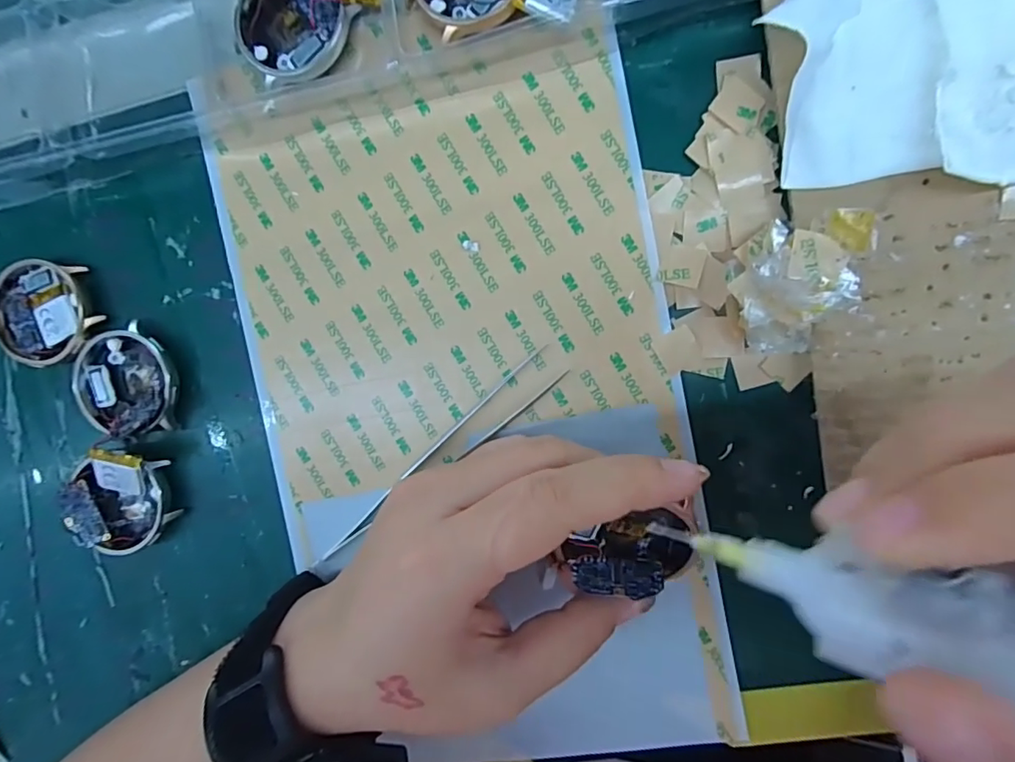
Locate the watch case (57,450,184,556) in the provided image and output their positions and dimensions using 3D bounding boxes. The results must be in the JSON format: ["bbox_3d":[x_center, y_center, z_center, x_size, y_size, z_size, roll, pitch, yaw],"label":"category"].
[{"bbox_3d":[-0.165,0.052,0.228,0.045,0.022,0.041,-25,87,8],"label":"watch case"}]

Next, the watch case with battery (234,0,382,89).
[{"bbox_3d":[-0.075,-0.142,0.205,0.057,0.015,0.043,-18,88,8],"label":"watch case with battery"}]

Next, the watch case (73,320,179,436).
[{"bbox_3d":[-0.160,0.001,0.226,0.041,0.012,0.044,-11,89,8],"label":"watch case"}]

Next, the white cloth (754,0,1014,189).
[{"bbox_3d":[0.145,-0.099,0.168,0.115,0.022,0.072,6,92,8],"label":"white cloth"}]

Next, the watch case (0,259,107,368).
[{"bbox_3d":[-0.198,-0.029,0.230,0.044,0.011,0.041,-20,88,8],"label":"watch case"}]

